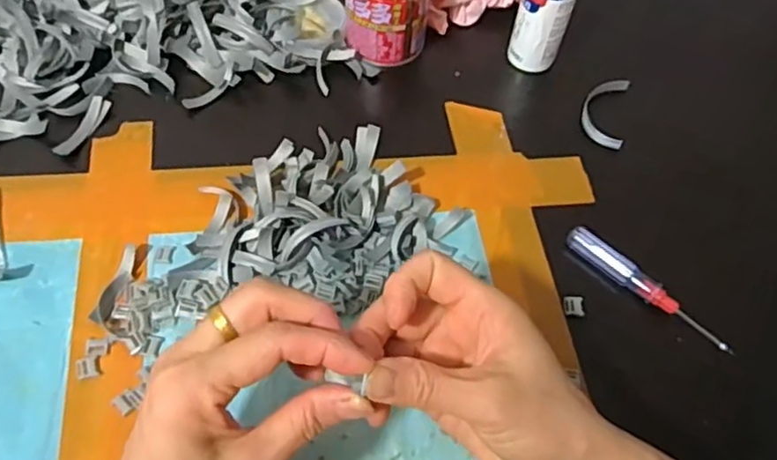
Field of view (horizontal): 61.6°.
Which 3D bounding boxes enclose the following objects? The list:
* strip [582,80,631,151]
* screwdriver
[{"bbox_3d":[0.172,-0.095,0.520,0.032,0.013,0.072,15,58,6],"label":"strip"},{"bbox_3d":[0.170,0.038,0.430,0.014,0.013,0.120,-37,66,-23],"label":"screwdriver"}]

